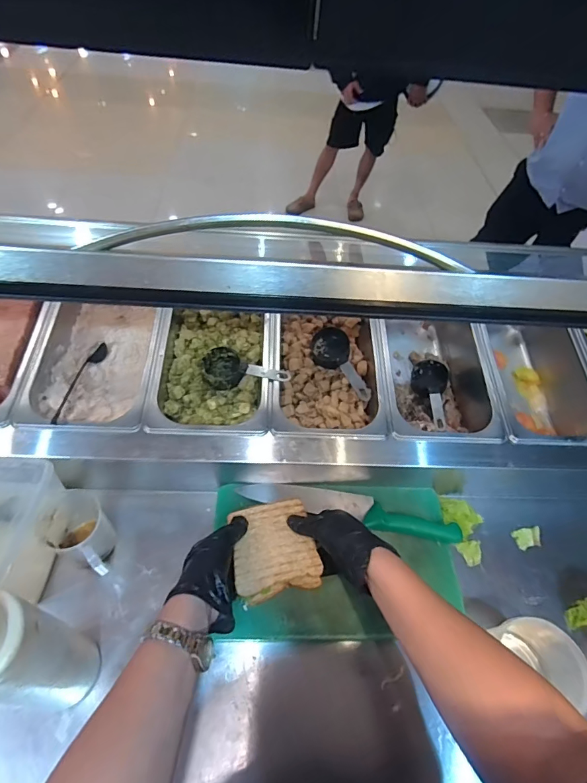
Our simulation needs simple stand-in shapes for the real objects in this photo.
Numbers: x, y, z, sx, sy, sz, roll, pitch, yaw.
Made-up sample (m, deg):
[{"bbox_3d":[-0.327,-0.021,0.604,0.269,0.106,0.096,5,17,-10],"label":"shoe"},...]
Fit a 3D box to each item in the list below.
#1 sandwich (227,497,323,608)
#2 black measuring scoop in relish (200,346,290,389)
[{"bbox_3d":[-0.025,0.199,0.536,0.100,0.051,0.105,-10,55,-13],"label":"sandwich"},{"bbox_3d":[-0.076,-0.035,0.654,0.133,0.037,0.069,0,54,-6],"label":"black measuring scoop in relish"}]

